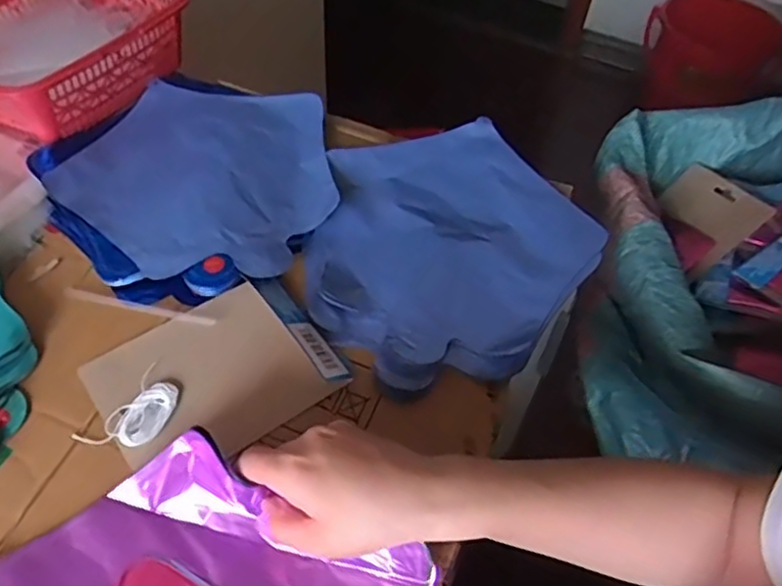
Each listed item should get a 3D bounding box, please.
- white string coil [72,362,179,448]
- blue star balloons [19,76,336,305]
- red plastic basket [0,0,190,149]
[{"bbox_3d":[-0.165,0.079,0.423,0.038,0.005,0.061,30,56,17],"label":"white string coil"},{"bbox_3d":[-0.159,-0.106,0.551,0.231,0.021,0.250,-34,63,-27],"label":"blue star balloons"},{"bbox_3d":[-0.299,-0.230,0.600,0.157,0.065,0.218,30,56,17],"label":"red plastic basket"}]

